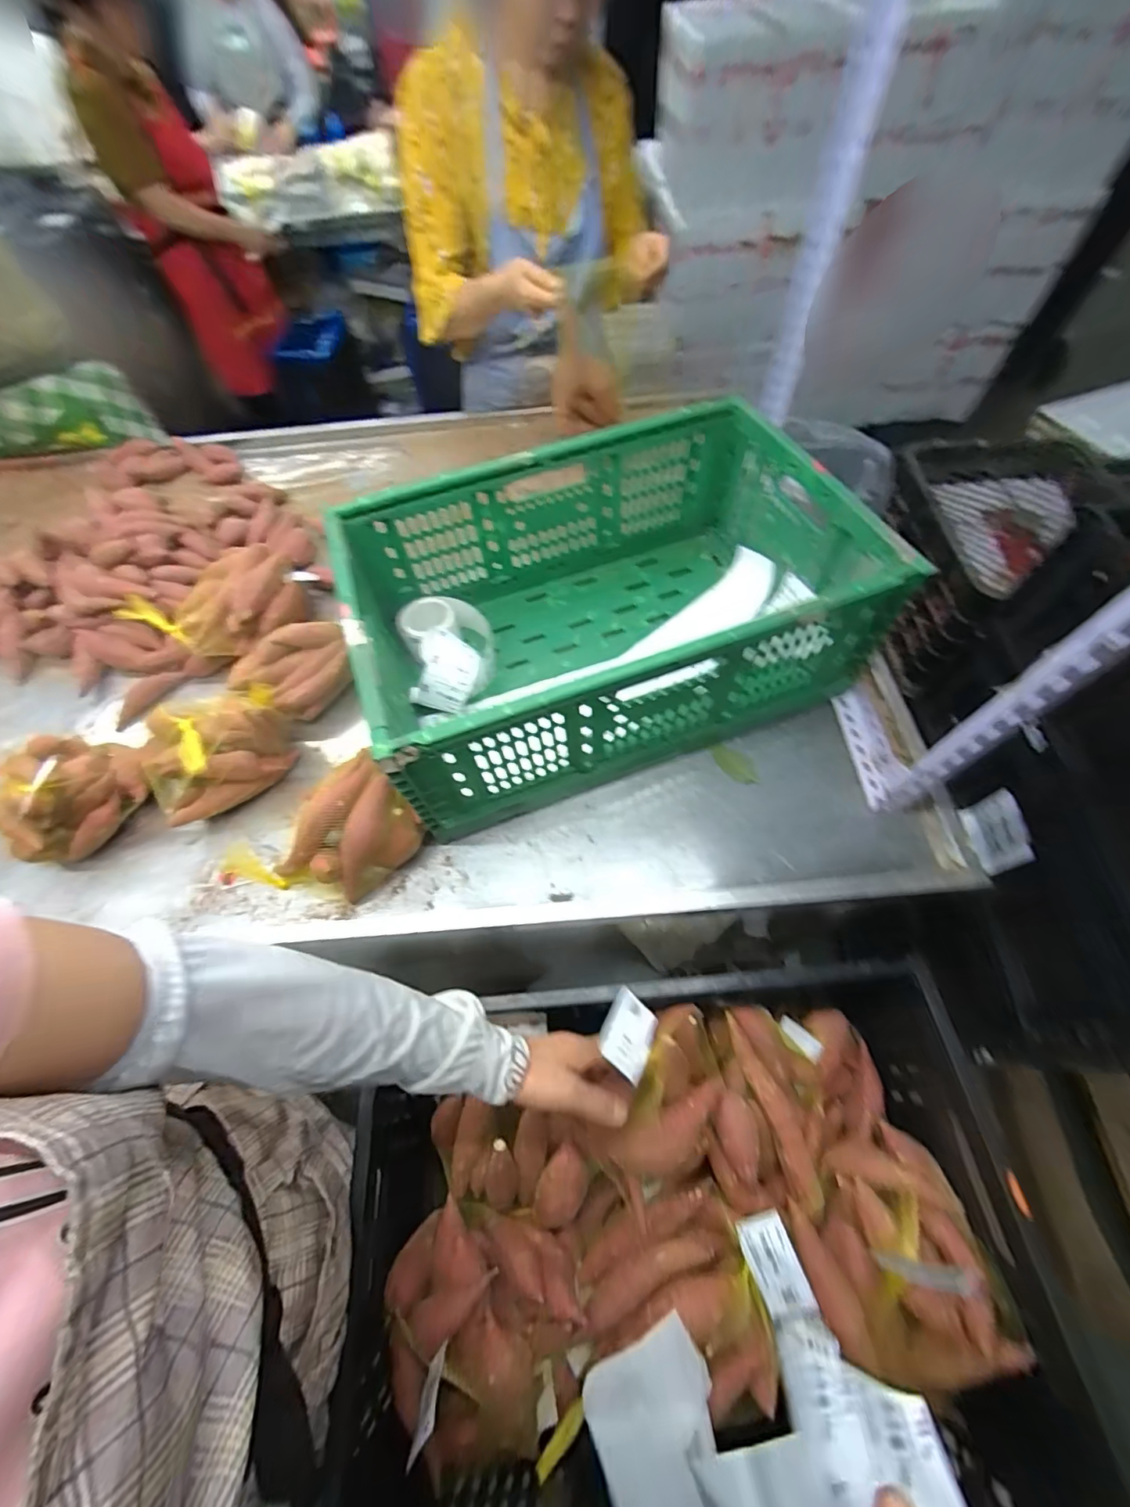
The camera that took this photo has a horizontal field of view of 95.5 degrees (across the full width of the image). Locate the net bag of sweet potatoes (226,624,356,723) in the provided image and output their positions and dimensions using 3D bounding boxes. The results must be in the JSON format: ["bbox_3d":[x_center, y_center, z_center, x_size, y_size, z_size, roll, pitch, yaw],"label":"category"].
[{"bbox_3d":[-0.380,-0.114,0.729,0.172,0.087,0.129,-28,62,-12],"label":"net bag of sweet potatoes"}]

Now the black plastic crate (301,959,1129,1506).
[{"bbox_3d":[0.124,0.444,0.503,0.627,0.168,0.376,-6,60,0],"label":"black plastic crate"}]

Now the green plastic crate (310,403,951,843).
[{"bbox_3d":[0.047,-0.190,0.662,0.584,0.223,0.380,-20,61,-8],"label":"green plastic crate"}]

